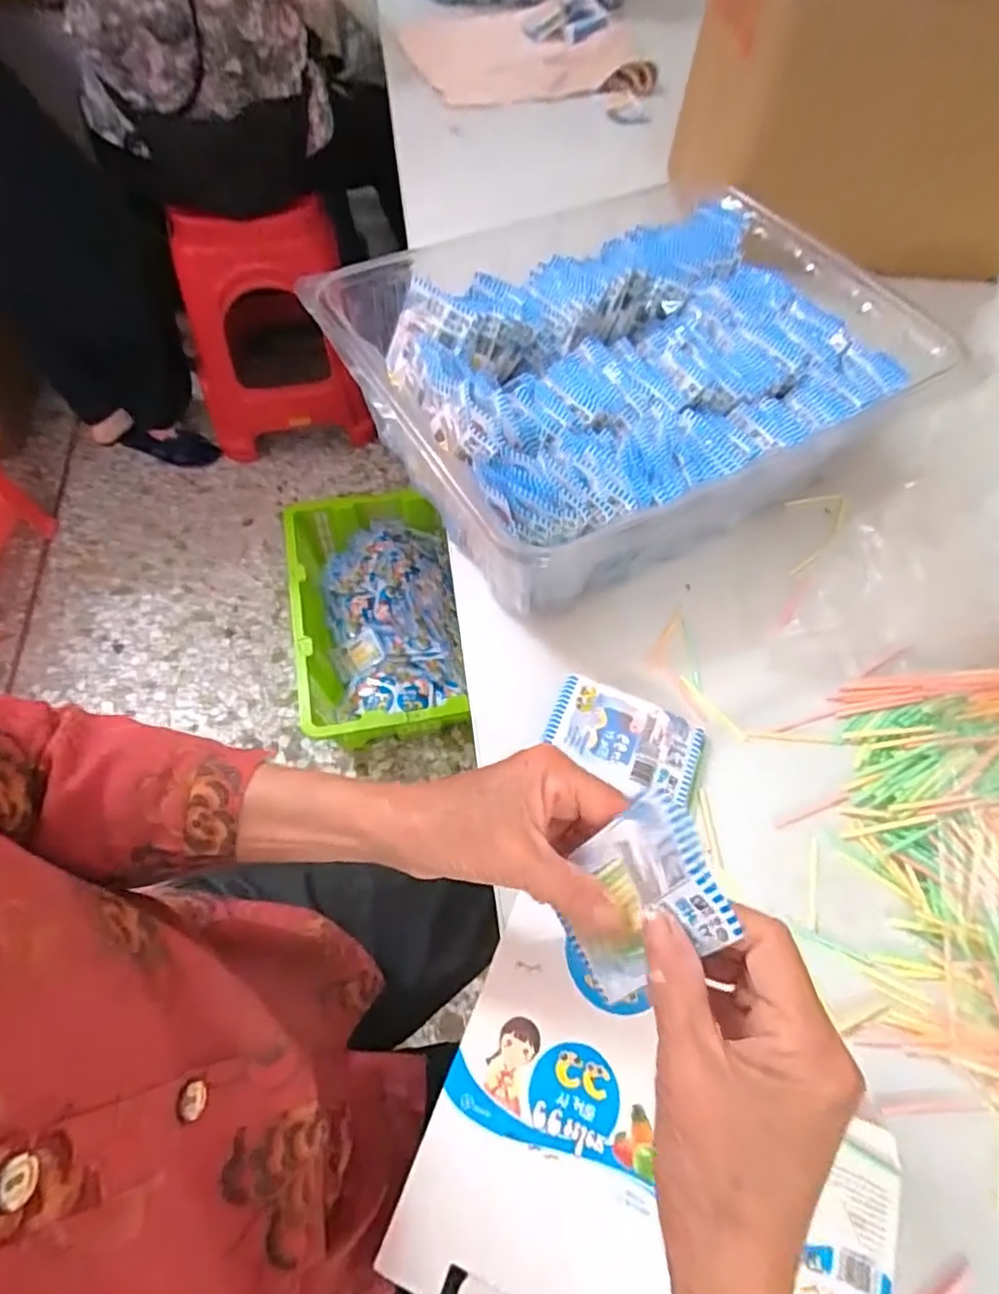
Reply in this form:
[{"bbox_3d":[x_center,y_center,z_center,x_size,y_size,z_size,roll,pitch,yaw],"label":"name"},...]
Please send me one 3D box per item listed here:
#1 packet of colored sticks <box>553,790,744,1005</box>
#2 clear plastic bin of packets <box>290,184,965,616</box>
[{"bbox_3d":[0.060,0.112,0.285,0.012,0.089,0.062,1,50,-35],"label":"packet of colored sticks"},{"bbox_3d":[0.103,-0.228,0.555,0.440,0.115,0.323,-24,64,-16],"label":"clear plastic bin of packets"}]

